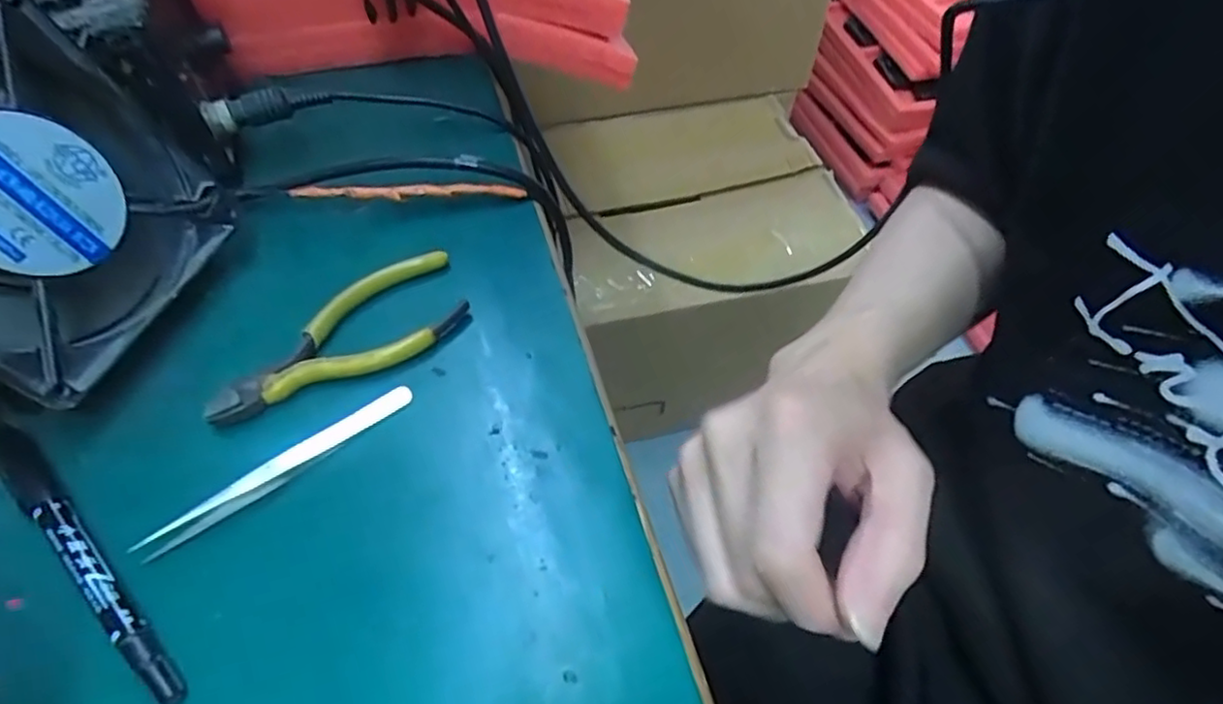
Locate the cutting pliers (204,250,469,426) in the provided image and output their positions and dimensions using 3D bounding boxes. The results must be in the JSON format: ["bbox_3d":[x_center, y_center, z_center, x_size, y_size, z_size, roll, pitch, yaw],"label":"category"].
[{"bbox_3d":[-0.118,-0.006,0.290,0.115,0.011,0.047,-29,59,-21],"label":"cutting pliers"}]

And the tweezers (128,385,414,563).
[{"bbox_3d":[-0.123,0.043,0.253,0.104,0.008,0.011,-38,62,-25],"label":"tweezers"}]

